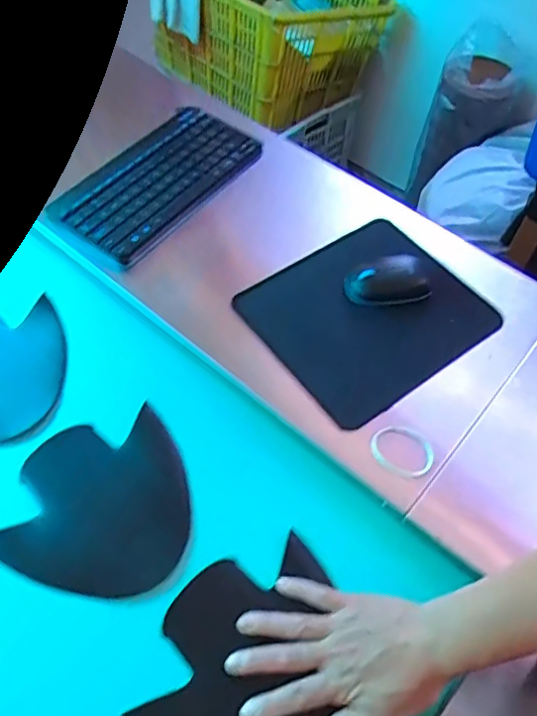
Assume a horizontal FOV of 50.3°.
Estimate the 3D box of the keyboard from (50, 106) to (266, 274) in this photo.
[{"bbox_3d":[-0.144,-0.235,0.750,0.136,0.021,0.283,35,62,15],"label":"keyboard"}]

